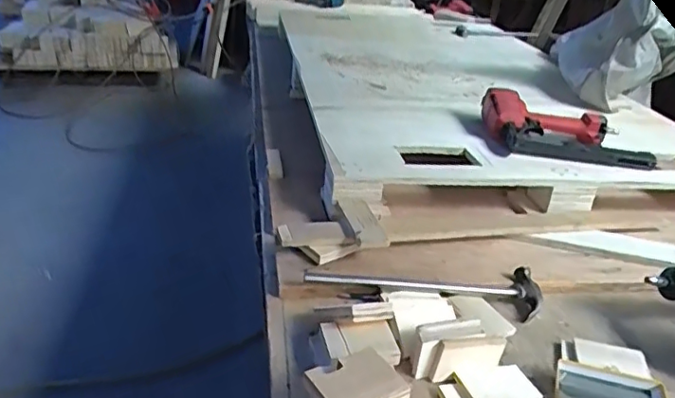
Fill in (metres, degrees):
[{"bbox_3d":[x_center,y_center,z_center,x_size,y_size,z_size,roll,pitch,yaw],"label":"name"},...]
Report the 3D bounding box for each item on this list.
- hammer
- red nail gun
[{"bbox_3d":[0.131,0.139,0.901,0.363,0.042,0.087,4,28,-2],"label":"hammer"},{"bbox_3d":[0.476,-0.152,1.227,0.332,0.077,0.232,11,29,11],"label":"red nail gun"}]

